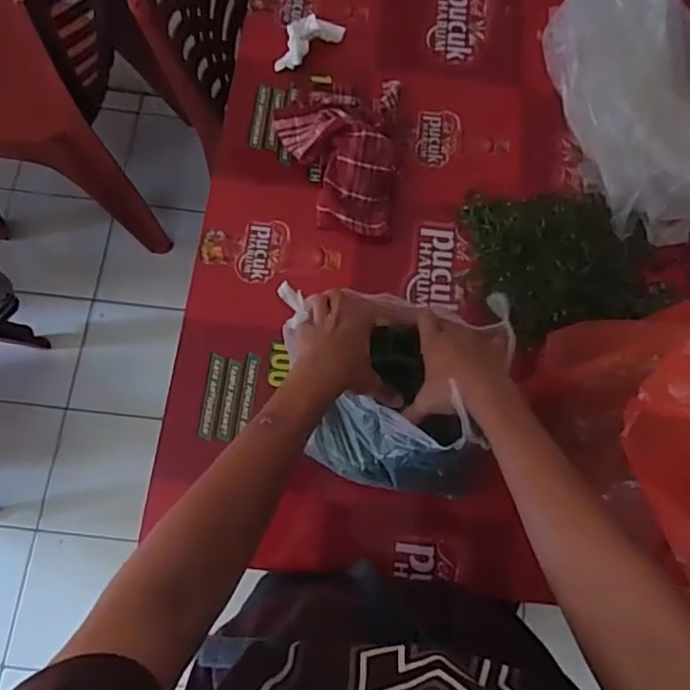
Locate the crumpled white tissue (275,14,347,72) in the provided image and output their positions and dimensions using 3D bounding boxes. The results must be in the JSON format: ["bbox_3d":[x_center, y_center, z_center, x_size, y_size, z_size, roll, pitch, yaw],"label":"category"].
[{"bbox_3d":[-0.060,-0.473,0.914,0.128,0.041,0.044,-40,78,-11],"label":"crumpled white tissue"}]

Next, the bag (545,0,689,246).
[{"bbox_3d":[0.446,-0.359,0.858,0.222,0.130,0.434,-12,74,-4],"label":"bag"}]

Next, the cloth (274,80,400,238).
[{"bbox_3d":[-0.011,-0.289,0.852,0.179,0.077,0.254,4,74,1],"label":"cloth"}]

